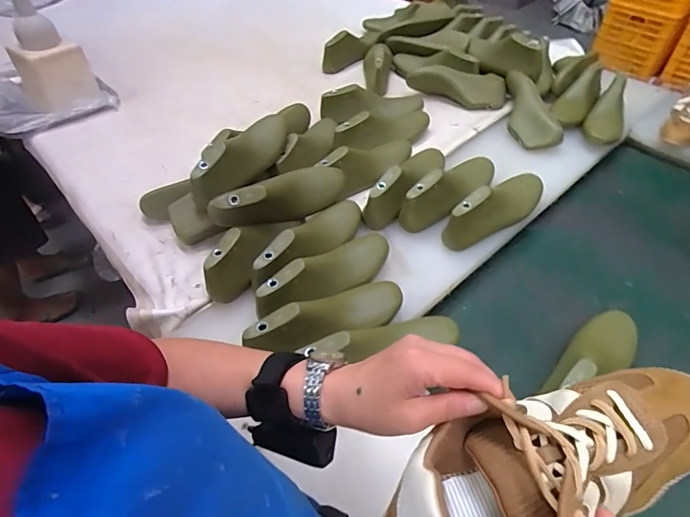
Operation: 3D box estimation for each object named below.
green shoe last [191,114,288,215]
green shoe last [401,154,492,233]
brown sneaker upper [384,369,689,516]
[{"bbox_3d":[-0.188,-0.196,0.777,0.070,0.087,0.248,20,53,19],"label":"green shoe last"},{"bbox_3d":[0.212,-0.146,0.822,0.075,0.083,0.254,32,58,27],"label":"green shoe last"},{"bbox_3d":[0.141,0.133,0.280,0.223,0.075,0.089,-21,51,-6],"label":"brown sneaker upper"}]

